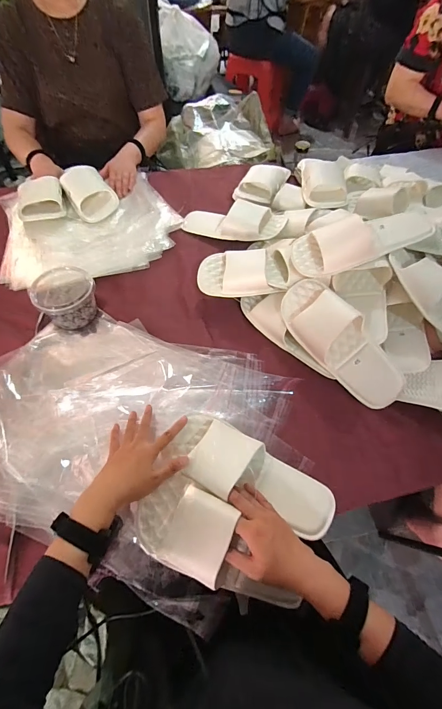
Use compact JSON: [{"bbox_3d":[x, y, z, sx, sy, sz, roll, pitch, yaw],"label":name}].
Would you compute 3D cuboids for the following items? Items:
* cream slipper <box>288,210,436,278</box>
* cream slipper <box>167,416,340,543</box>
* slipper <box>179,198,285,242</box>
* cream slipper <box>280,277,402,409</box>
[{"bbox_3d":[0.267,-0.225,0.607,0.250,0.073,0.100,-11,62,-4],"label":"cream slipper"},{"bbox_3d":[0.041,0.173,0.482,0.256,0.054,0.100,26,65,6],"label":"cream slipper"},{"bbox_3d":[0.028,-0.333,0.791,0.256,0.057,0.101,10,61,24],"label":"slipper"},{"bbox_3d":[0.215,-0.024,0.587,0.105,0.065,0.279,-40,78,10],"label":"cream slipper"}]

